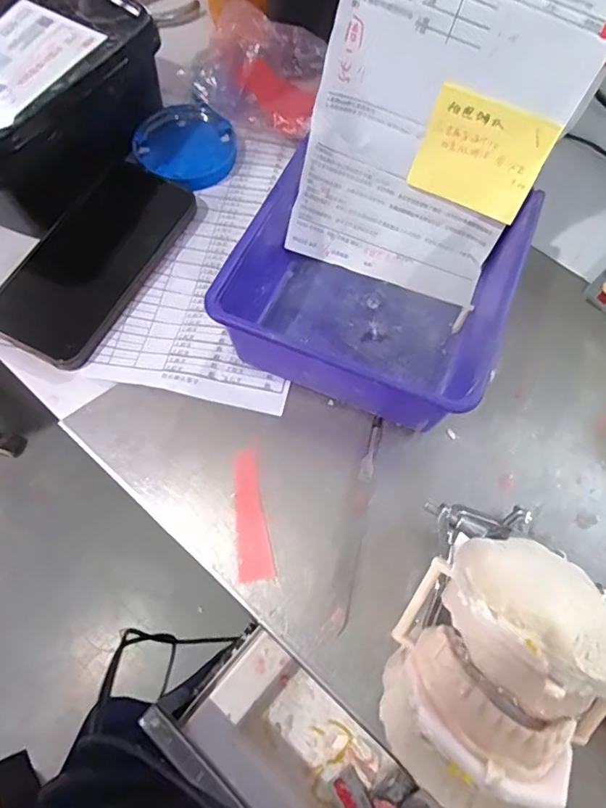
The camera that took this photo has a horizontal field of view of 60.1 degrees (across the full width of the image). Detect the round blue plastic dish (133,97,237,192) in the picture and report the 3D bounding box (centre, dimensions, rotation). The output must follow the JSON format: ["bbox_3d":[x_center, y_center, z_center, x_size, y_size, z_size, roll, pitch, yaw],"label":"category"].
[{"bbox_3d":[-0.090,-0.203,0.407,0.071,0.022,0.072,1,66,-2],"label":"round blue plastic dish"}]

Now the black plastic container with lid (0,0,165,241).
[{"bbox_3d":[-0.199,-0.219,0.380,0.123,0.076,0.176,29,68,10],"label":"black plastic container with lid"}]

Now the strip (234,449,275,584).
[{"bbox_3d":[-0.032,0.065,0.307,0.019,0.004,0.074,-10,71,-3],"label":"strip"}]

